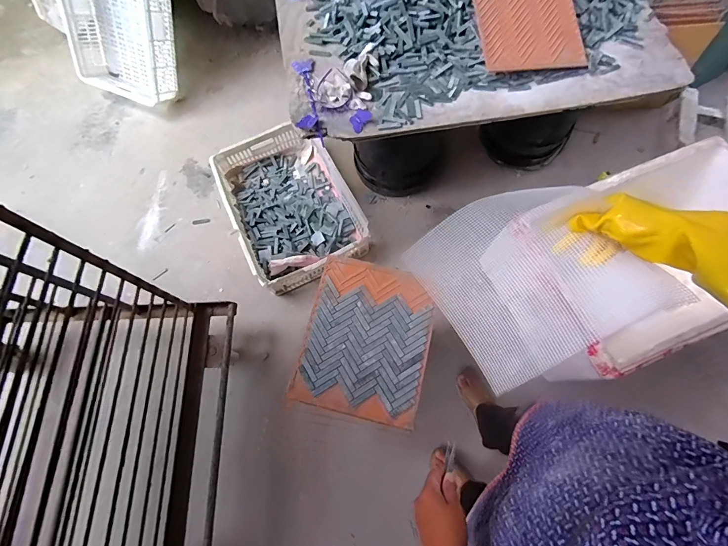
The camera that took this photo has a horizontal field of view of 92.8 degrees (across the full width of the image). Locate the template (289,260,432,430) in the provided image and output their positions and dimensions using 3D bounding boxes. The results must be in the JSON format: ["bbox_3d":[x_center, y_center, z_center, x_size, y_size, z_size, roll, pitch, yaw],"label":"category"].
[{"bbox_3d":[0.010,0.151,0.841,0.291,0.019,0.363,13,72,5],"label":"template"}]

